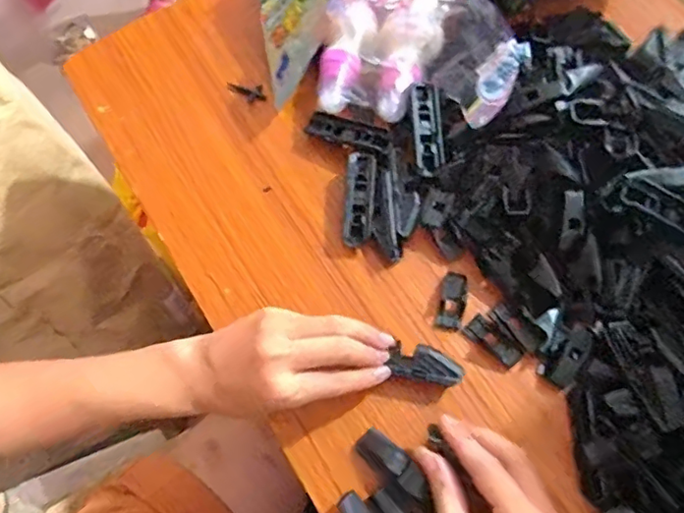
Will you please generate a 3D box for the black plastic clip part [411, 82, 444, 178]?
[{"bbox_3d":[0.065,-0.099,0.431,0.020,0.016,0.074,-4,68,1],"label":"black plastic clip part"}]

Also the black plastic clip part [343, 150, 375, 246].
[{"bbox_3d":[0.014,-0.044,0.428,0.022,0.016,0.073,4,68,4],"label":"black plastic clip part"}]

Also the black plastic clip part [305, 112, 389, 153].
[{"bbox_3d":[0.005,-0.098,0.449,0.067,0.010,0.019,23,71,11],"label":"black plastic clip part"}]

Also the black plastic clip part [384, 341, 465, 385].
[{"bbox_3d":[0.058,0.071,0.377,0.047,0.009,0.022,10,69,2],"label":"black plastic clip part"}]

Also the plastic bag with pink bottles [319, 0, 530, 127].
[{"bbox_3d":[0.065,-0.191,0.442,0.146,0.068,0.166,9,69,7],"label":"plastic bag with pink bottles"}]

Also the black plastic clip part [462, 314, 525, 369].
[{"bbox_3d":[0.106,0.059,0.394,0.041,0.005,0.017,39,75,16],"label":"black plastic clip part"}]

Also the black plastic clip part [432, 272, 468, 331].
[{"bbox_3d":[0.079,0.032,0.406,0.018,0.007,0.041,14,69,8],"label":"black plastic clip part"}]

